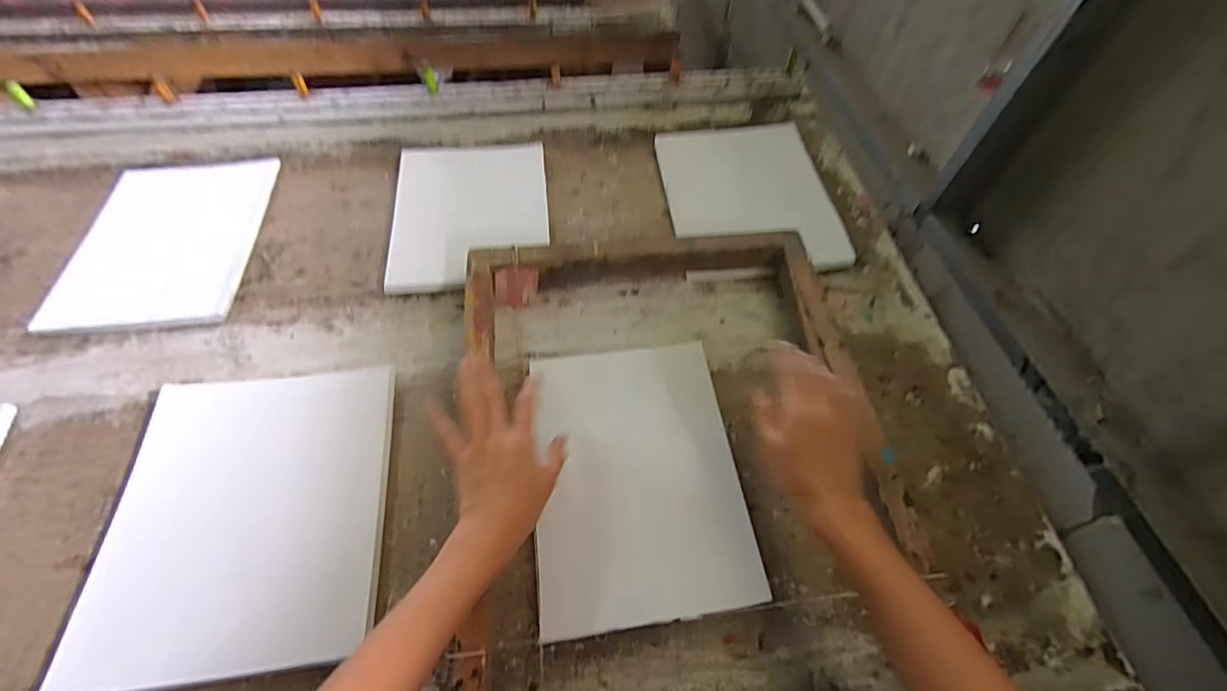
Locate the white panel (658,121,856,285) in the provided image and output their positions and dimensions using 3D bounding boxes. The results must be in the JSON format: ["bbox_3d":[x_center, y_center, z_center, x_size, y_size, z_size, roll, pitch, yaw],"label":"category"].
[{"bbox_3d":[0.187,-0.214,0.734,0.218,0.016,0.292,-8,60,0],"label":"white panel"}]

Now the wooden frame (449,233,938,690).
[{"bbox_3d":[0.059,0.102,0.483,0.396,0.036,0.531,-4,57,-5],"label":"wooden frame"}]

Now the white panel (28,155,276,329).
[{"bbox_3d":[-0.564,-0.140,0.659,0.205,0.007,0.272,-4,57,-5],"label":"white panel"}]

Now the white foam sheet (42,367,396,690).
[{"bbox_3d":[-0.336,0.149,0.486,0.234,0.019,0.275,-6,57,-6],"label":"white foam sheet"}]

